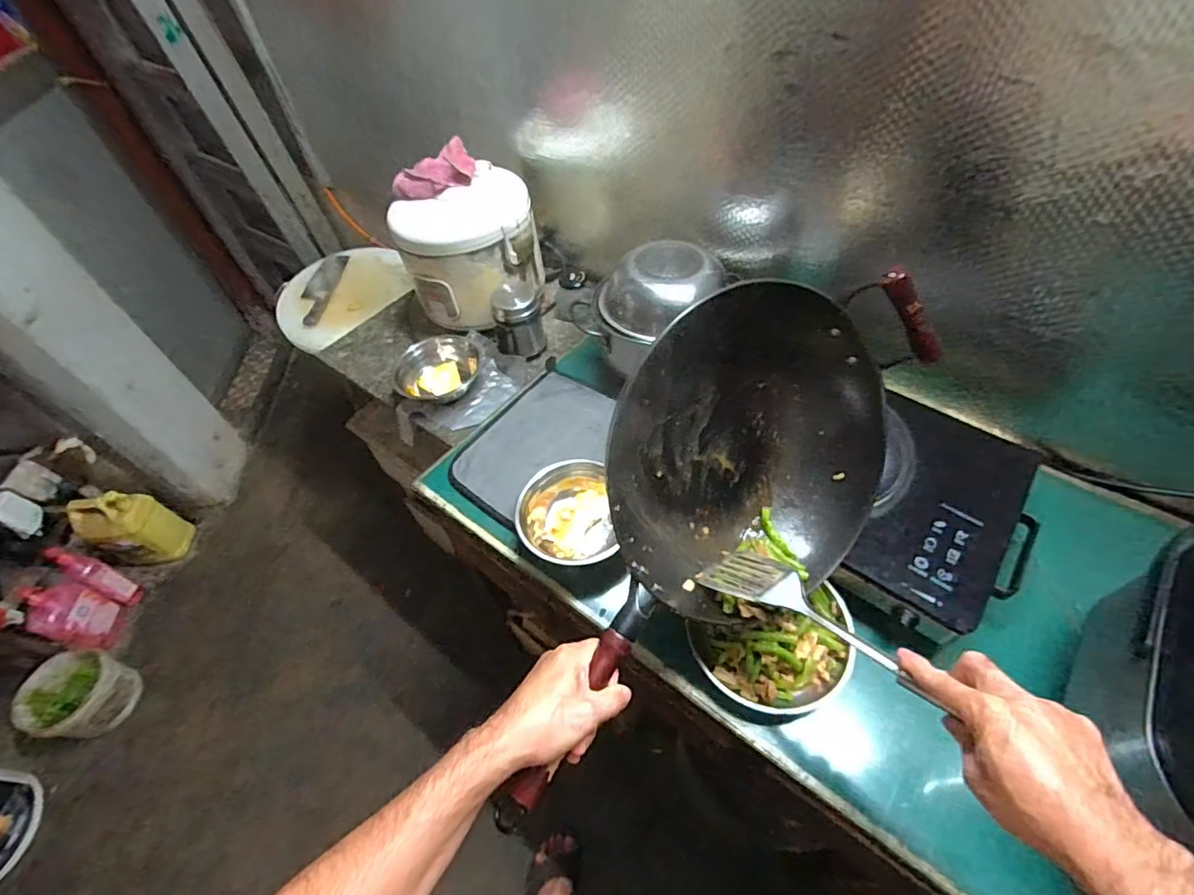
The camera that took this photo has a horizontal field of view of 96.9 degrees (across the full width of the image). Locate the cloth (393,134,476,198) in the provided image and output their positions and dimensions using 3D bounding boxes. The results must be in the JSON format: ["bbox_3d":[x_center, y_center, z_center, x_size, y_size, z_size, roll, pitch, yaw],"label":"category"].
[{"bbox_3d":[-0.285,-0.479,0.913,0.147,0.075,0.076,-14,52,-10],"label":"cloth"}]

